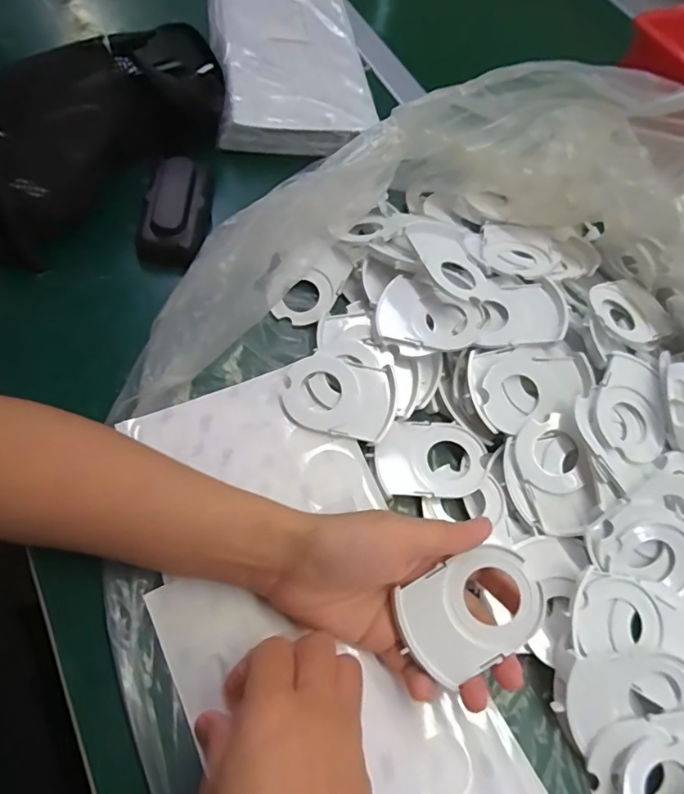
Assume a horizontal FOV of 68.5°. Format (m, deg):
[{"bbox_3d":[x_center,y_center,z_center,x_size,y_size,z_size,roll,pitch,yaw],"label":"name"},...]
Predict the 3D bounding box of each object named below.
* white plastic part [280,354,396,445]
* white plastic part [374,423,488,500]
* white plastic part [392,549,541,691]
[{"bbox_3d":[-0.002,-0.002,0.354,0.077,0.005,0.055,14,62,-2],"label":"white plastic part"},{"bbox_3d":[0.060,0.043,0.344,0.074,0.009,0.053,0,63,-10],"label":"white plastic part"},{"bbox_3d":[0.069,0.115,0.270,0.074,0.004,0.053,-31,72,0],"label":"white plastic part"}]

